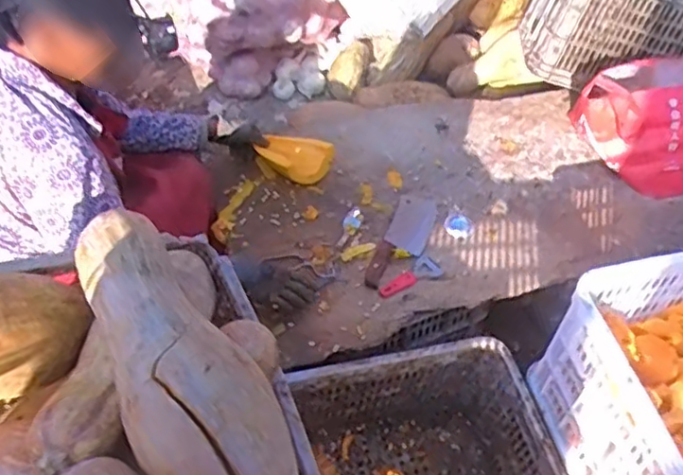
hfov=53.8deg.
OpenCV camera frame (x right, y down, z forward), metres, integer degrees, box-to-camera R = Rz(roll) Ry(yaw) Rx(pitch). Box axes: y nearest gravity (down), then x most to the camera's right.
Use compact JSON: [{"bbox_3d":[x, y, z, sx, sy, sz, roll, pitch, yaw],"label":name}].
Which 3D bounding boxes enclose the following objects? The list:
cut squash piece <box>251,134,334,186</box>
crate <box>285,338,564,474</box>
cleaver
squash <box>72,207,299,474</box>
[{"bbox_3d":[-0.096,-0.175,1.464,0.162,0.067,0.086,23,56,14],"label":"cut squash piece"},{"bbox_3d":[0.149,0.409,1.172,0.406,0.261,0.350,-11,55,-11],"label":"crate"},{"bbox_3d":[0.127,0.003,1.358,0.083,0.019,0.296,22,45,8],"label":"cleaver"},{"bbox_3d":[-0.164,0.125,0.662,0.131,0.111,0.367,-28,72,-22],"label":"squash"}]

